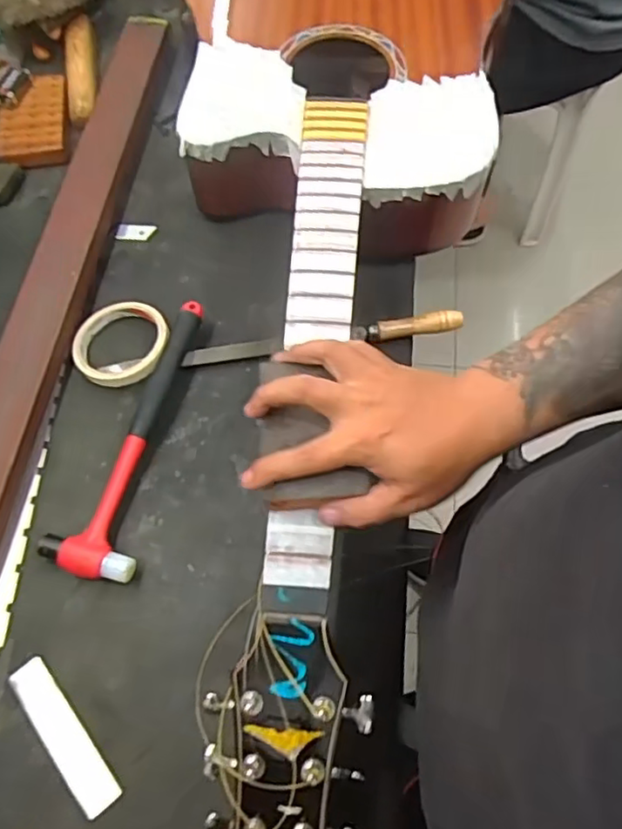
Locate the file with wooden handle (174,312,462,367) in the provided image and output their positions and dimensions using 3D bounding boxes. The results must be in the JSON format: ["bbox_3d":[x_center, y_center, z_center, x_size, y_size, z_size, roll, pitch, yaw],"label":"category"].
[{"bbox_3d":[0.012,-0.072,0.580,0.264,0.021,0.017,-8,65,-3],"label":"file with wooden handle"}]

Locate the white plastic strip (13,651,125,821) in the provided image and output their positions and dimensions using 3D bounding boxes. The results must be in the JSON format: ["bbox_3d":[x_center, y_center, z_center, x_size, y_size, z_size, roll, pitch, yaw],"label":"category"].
[{"bbox_3d":[-0.183,0.237,0.452,0.028,0.004,0.119,-38,70,-16],"label":"white plastic strip"}]

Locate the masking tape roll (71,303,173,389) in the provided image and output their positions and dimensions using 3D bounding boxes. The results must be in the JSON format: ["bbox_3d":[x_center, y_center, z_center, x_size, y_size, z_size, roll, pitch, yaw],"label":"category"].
[{"bbox_3d":[-0.179,-0.068,0.579,0.089,0.021,0.083,0,65,0],"label":"masking tape roll"}]

